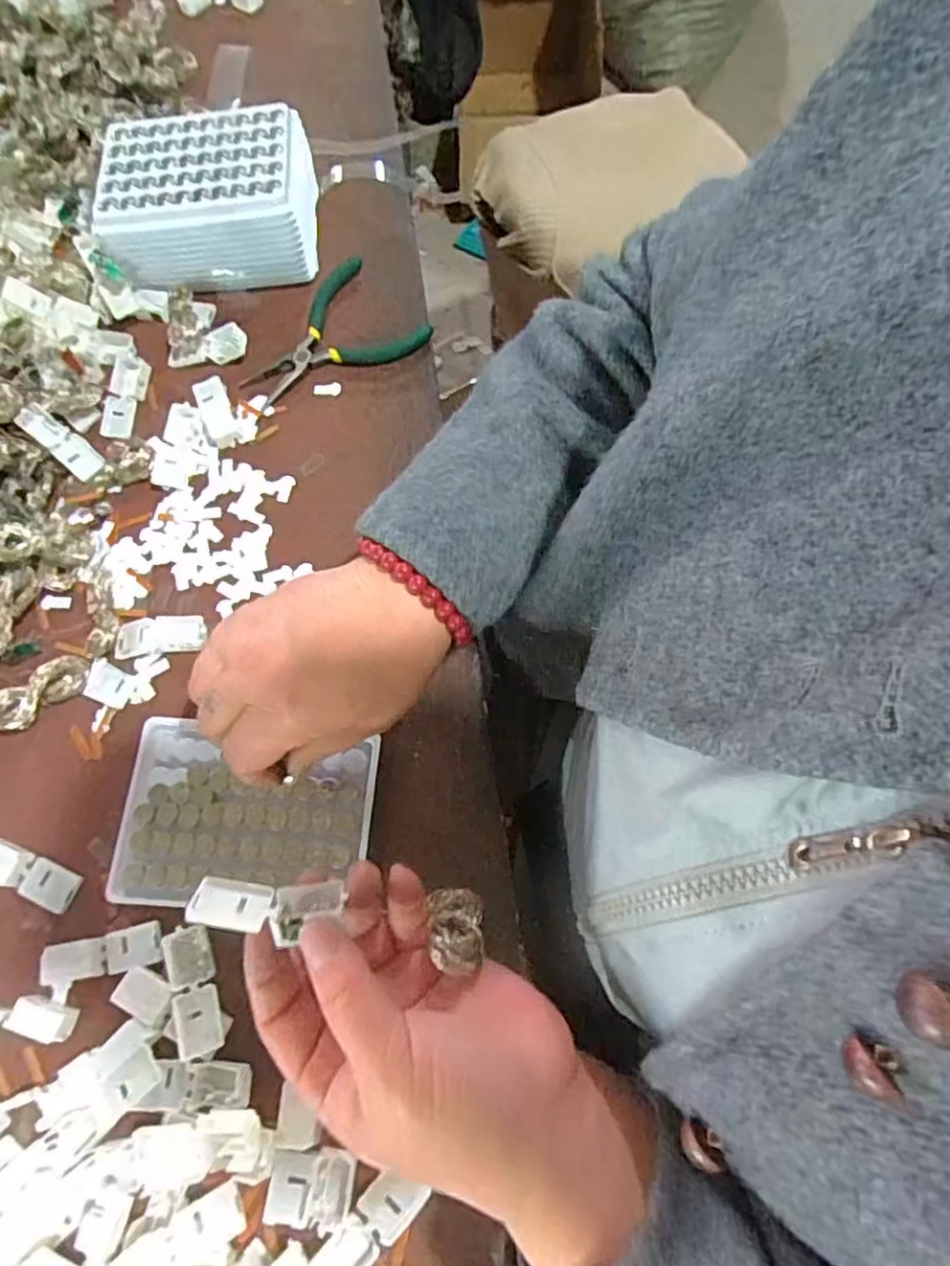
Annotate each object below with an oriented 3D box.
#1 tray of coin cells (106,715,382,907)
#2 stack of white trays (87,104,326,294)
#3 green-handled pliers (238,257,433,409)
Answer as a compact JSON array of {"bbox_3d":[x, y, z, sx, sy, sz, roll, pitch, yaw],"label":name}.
[{"bbox_3d":[-0.119,0.094,0.346,0.129,0.008,0.090,4,70,3],"label":"tray of coin cells"},{"bbox_3d":[-0.176,-0.288,0.451,0.134,0.062,0.095,-7,71,1],"label":"stack of white trays"},{"bbox_3d":[-0.099,-0.193,0.443,0.115,0.010,0.081,-39,73,-10],"label":"green-handled pliers"}]

